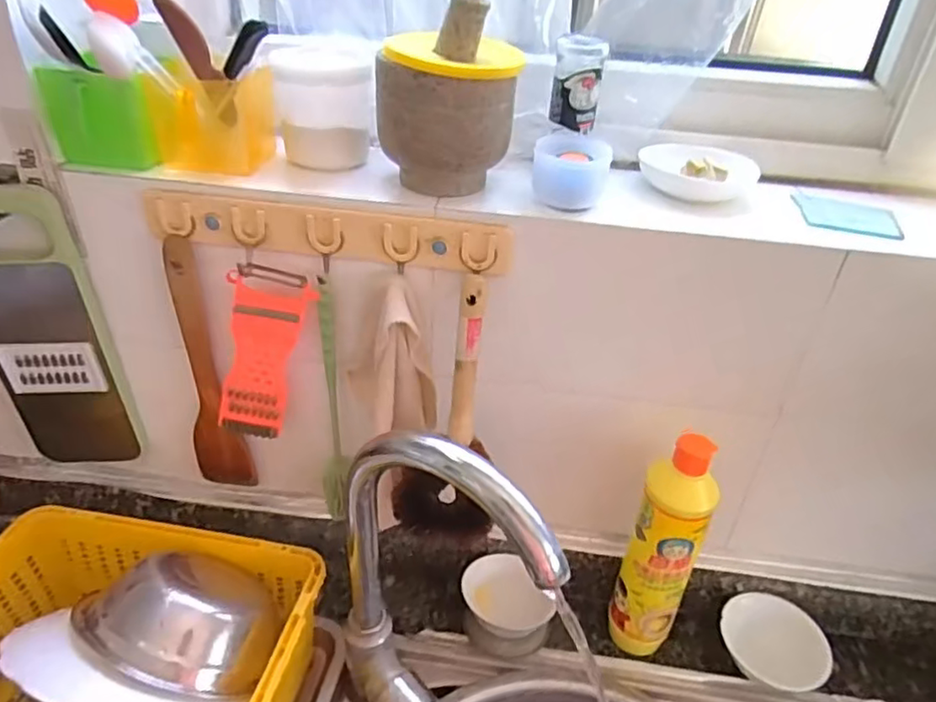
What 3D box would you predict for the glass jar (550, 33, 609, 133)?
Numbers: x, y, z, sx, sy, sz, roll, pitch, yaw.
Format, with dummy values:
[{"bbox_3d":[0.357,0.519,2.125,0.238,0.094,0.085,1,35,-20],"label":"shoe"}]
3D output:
[{"bbox_3d":[0.088,-0.214,0.504,0.038,0.067,0.038,10,34,9],"label":"glass jar"}]

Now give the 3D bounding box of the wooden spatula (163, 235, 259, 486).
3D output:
[{"bbox_3d":[-0.235,0.025,0.581,0.055,0.272,0.013,6,32,-2],"label":"wooden spatula"}]

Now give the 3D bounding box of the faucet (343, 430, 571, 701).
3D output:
[{"bbox_3d":[-0.032,0.198,0.450,0.163,0.312,0.066,28,40,32],"label":"faucet"}]

